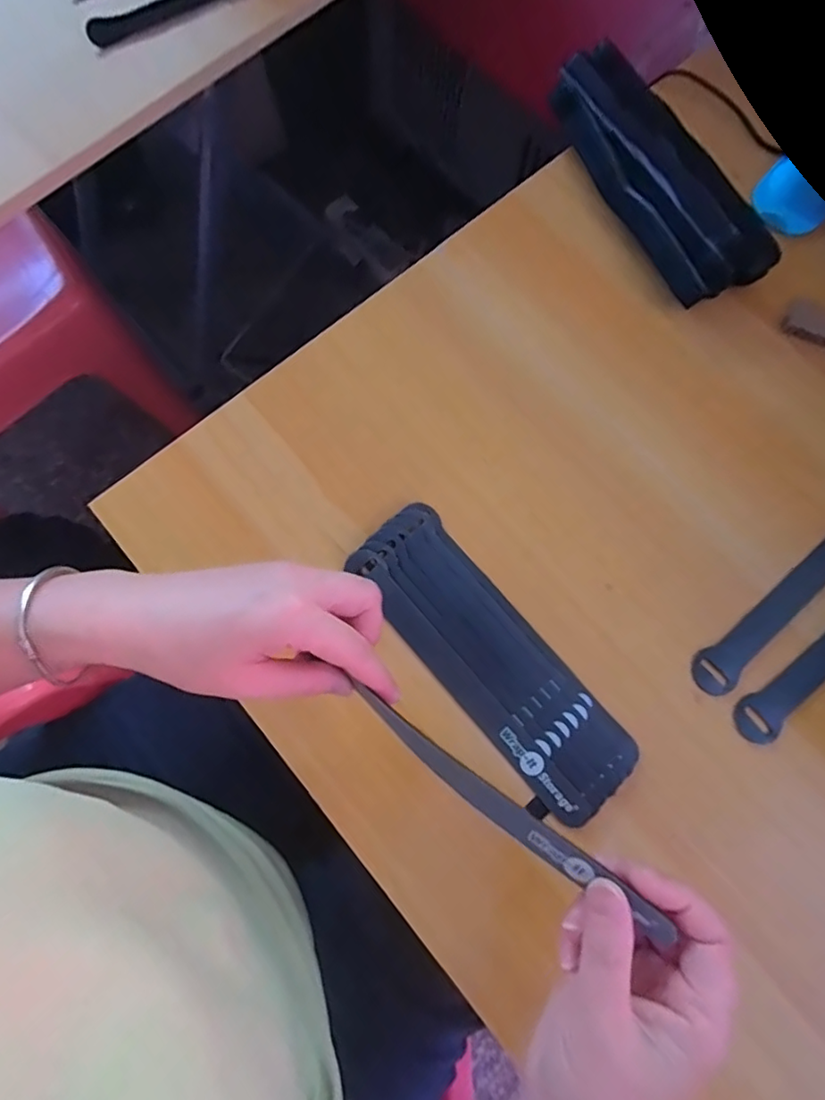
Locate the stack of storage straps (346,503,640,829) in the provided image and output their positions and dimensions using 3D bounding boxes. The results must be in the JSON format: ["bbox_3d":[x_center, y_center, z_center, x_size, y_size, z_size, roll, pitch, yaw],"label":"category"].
[{"bbox_3d":[0.046,0.063,0.338,0.063,0.011,0.199,-38,79,-8],"label":"stack of storage straps"}]

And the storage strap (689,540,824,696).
[{"bbox_3d":[0.252,0.016,0.356,0.210,0.004,0.024,-37,78,-13],"label":"storage strap"}]

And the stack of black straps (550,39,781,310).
[{"bbox_3d":[0.172,-0.270,0.403,0.062,0.050,0.205,-26,78,-5],"label":"stack of black straps"}]

